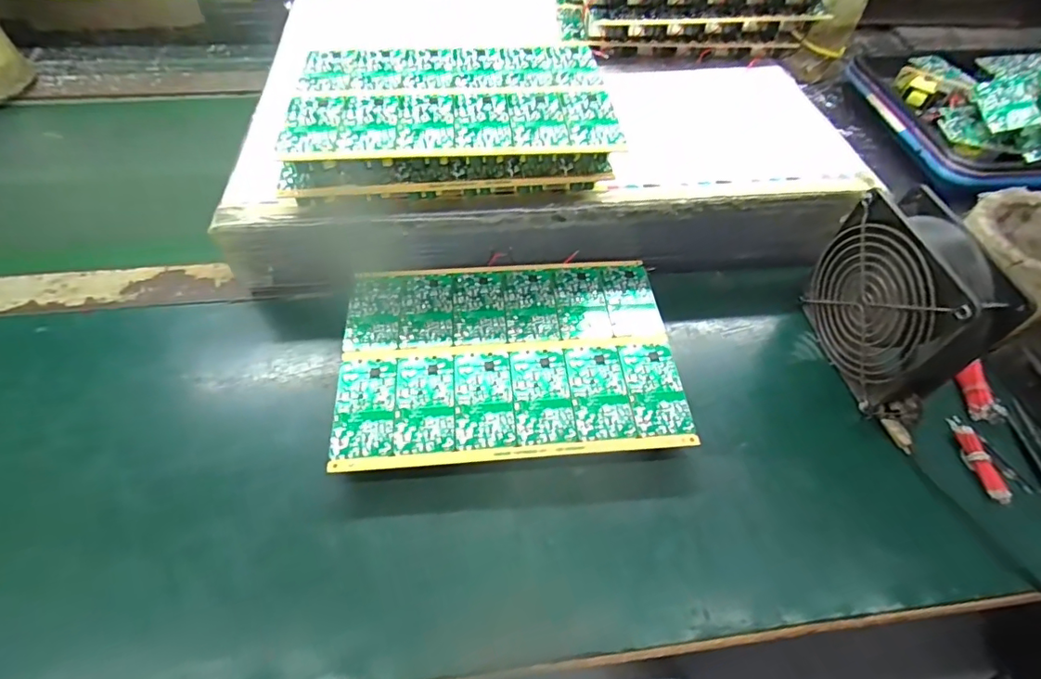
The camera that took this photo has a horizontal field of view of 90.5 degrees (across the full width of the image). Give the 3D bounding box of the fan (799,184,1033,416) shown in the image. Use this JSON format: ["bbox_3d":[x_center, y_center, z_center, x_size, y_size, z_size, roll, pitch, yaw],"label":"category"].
[{"bbox_3d":[0.263,-0.026,0.367,0.038,0.120,0.114,-6,53,-5],"label":"fan"}]

